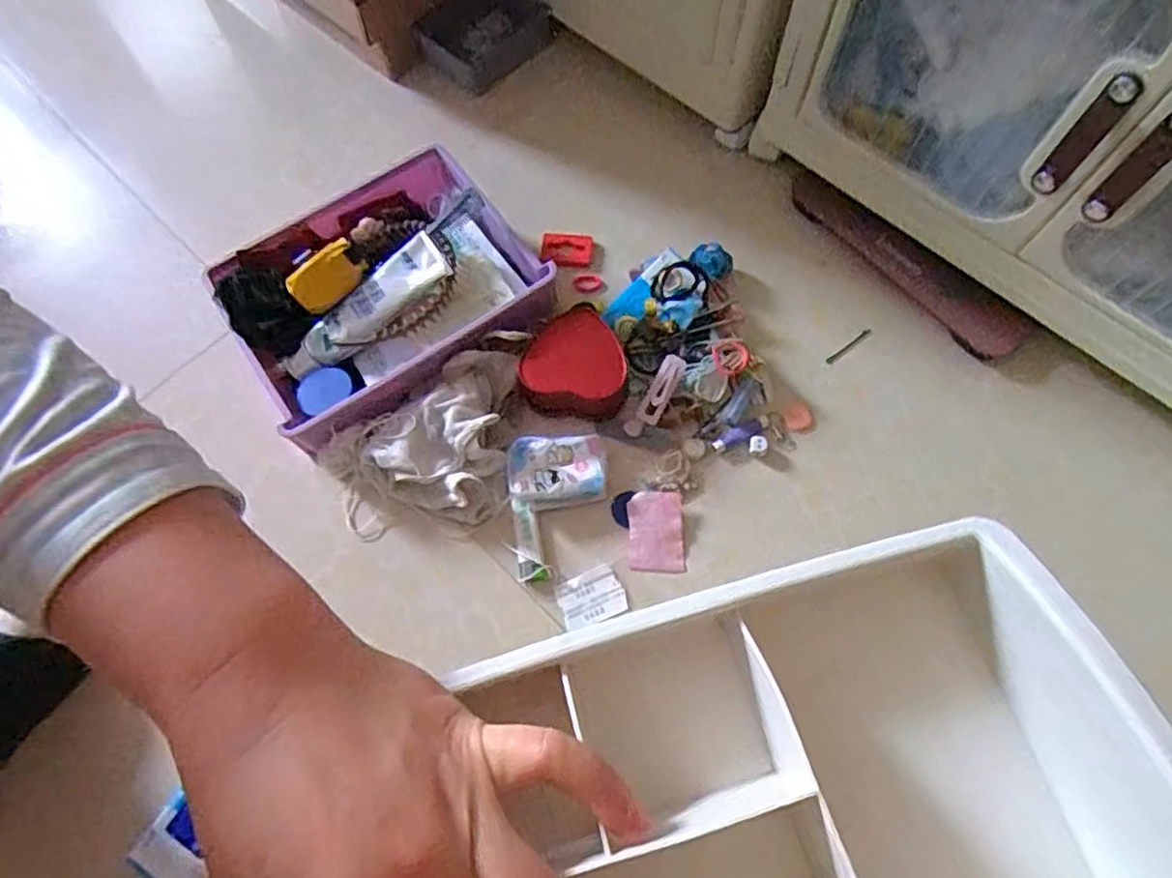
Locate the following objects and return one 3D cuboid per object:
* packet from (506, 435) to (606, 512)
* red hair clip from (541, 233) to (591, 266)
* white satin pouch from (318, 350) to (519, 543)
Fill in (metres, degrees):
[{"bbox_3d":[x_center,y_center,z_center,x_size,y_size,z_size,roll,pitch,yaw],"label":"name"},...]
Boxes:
[{"bbox_3d":[-0.025,0.028,0.555,0.078,0.032,0.055,-8,69,-1],"label":"packet"},{"bbox_3d":[-0.019,-0.188,0.654,0.049,0.007,0.040,3,69,3],"label":"red hair clip"},{"bbox_3d":[-0.121,0.016,0.556,0.188,0.053,0.124,-31,71,-10],"label":"white satin pouch"}]

